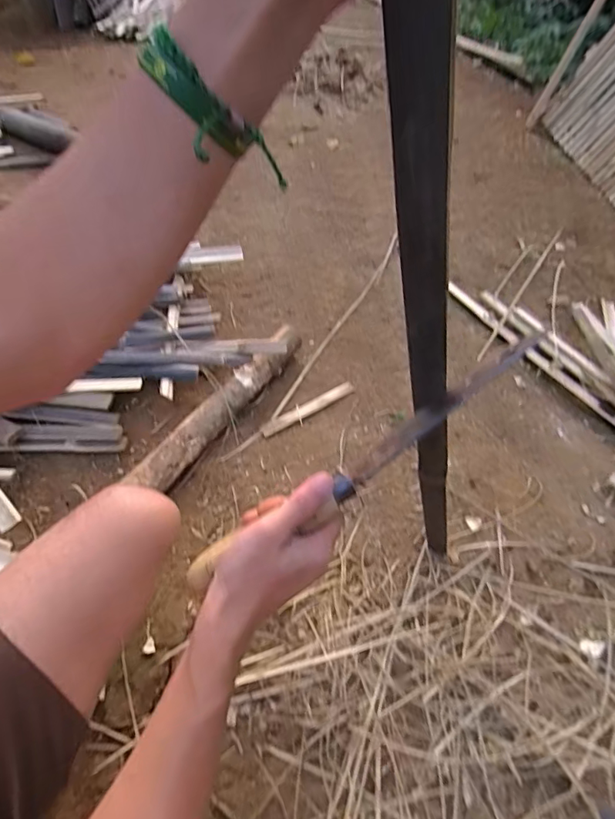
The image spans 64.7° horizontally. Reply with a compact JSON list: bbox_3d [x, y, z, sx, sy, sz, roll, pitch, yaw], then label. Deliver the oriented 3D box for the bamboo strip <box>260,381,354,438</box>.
[{"bbox_3d":[0.005,-0.004,1.052,0.244,0.004,0.032,-28,58,-26],"label":"bamboo strip"}]

